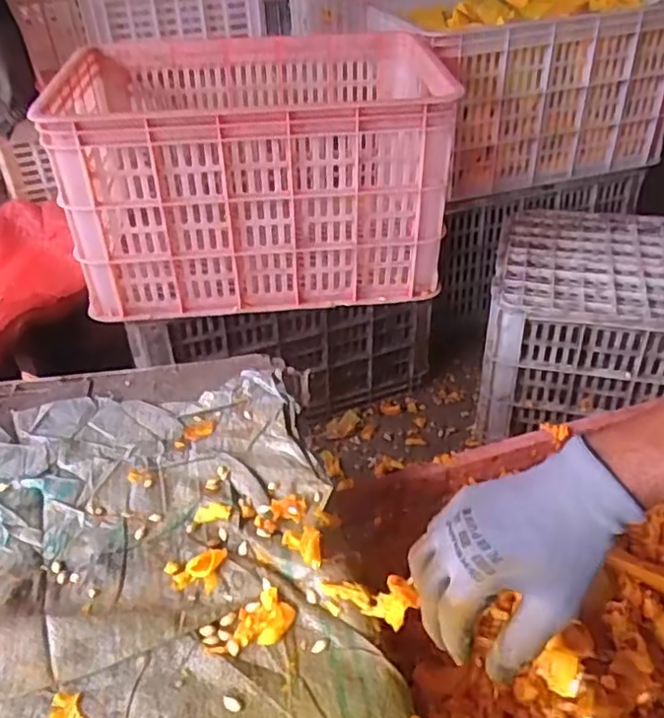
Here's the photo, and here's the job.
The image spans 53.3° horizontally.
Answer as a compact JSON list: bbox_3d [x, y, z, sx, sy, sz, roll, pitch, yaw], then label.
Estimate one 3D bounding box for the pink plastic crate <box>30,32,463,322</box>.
[{"bbox_3d":[-0.108,-0.289,1.006,0.531,0.278,0.412,-2,37,2],"label":"pink plastic crate"}]

